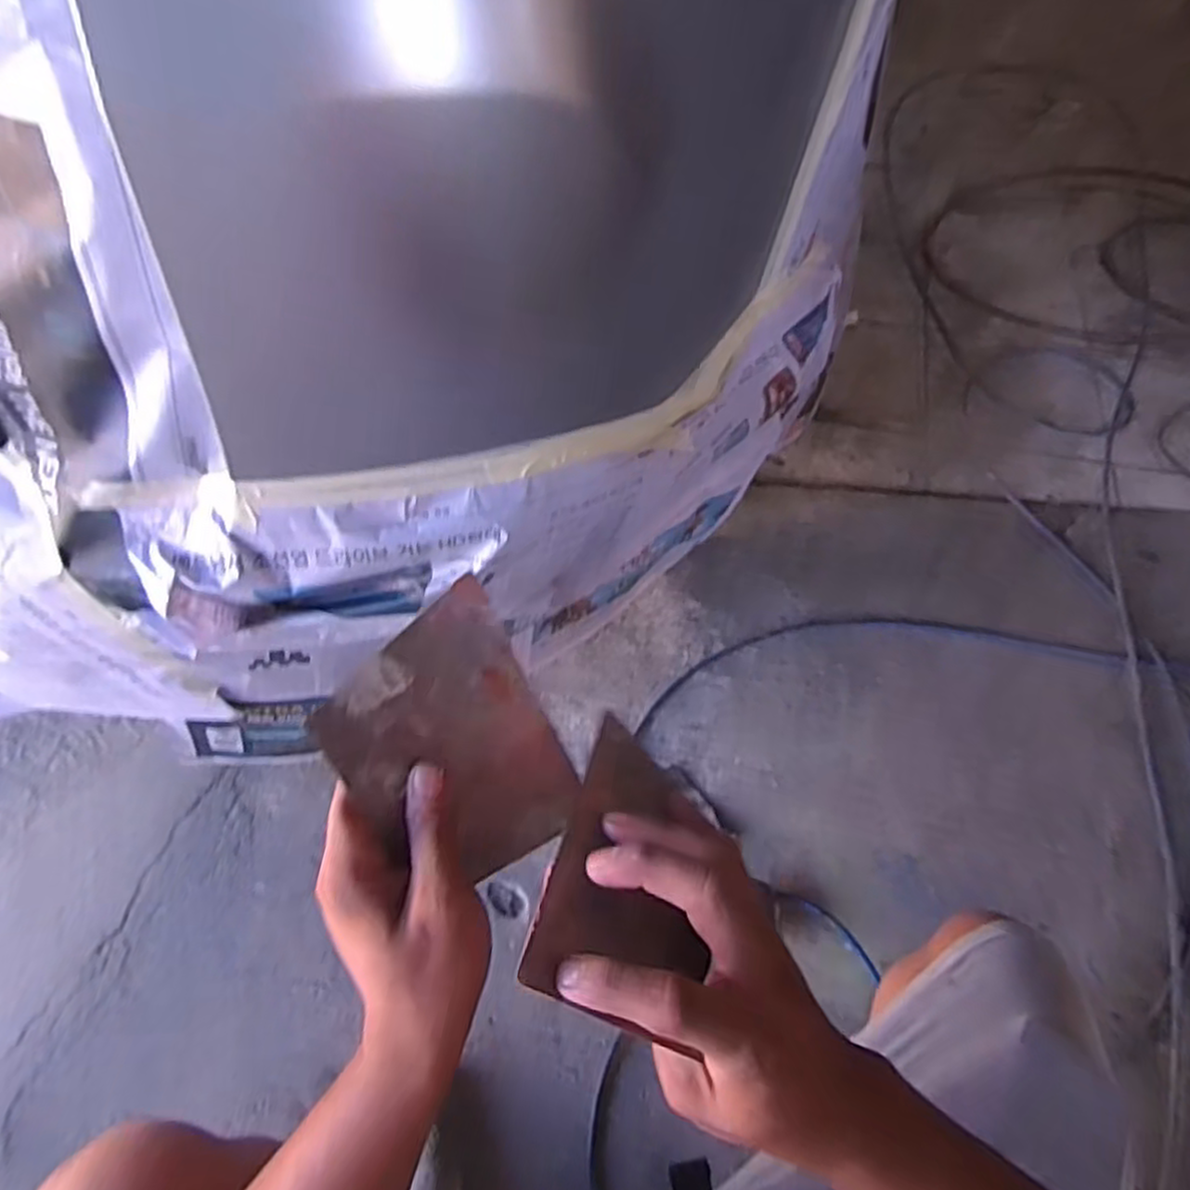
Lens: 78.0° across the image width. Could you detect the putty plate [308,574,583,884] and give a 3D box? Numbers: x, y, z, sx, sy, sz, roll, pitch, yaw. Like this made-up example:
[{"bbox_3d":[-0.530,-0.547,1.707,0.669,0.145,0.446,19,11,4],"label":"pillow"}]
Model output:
[{"bbox_3d":[-0.062,0.075,0.348,0.094,0.132,0.008,-39,25,-25],"label":"putty plate"}]

